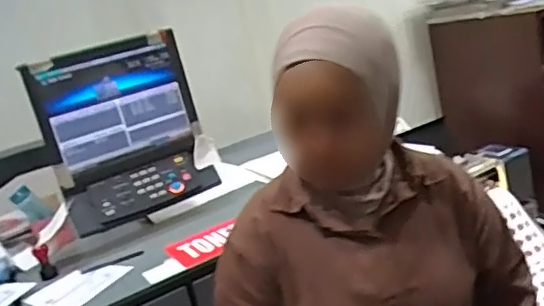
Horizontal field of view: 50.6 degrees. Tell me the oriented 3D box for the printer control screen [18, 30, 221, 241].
[{"bbox_3d":[-0.337,-0.045,1.334,0.337,0.401,0.091,-21,11,-27],"label":"printer control screen"}]

